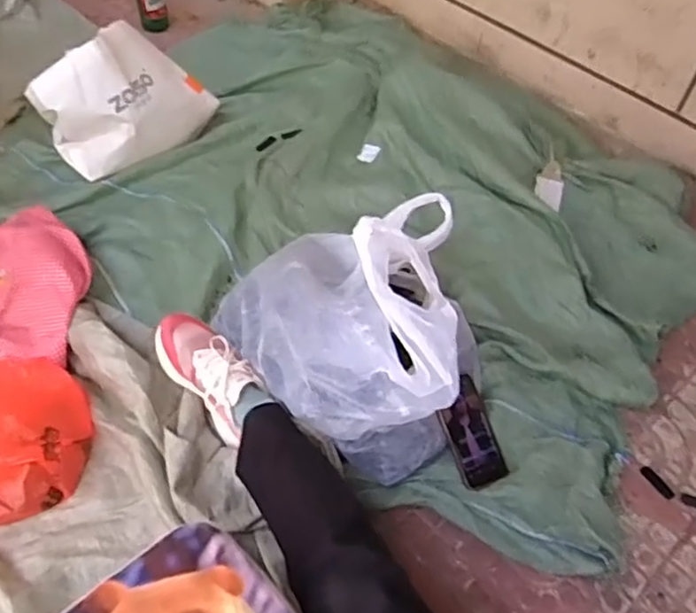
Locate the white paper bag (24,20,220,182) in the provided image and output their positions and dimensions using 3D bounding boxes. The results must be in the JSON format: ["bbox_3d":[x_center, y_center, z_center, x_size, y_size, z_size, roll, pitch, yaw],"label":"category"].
[{"bbox_3d":[-0.425,-0.409,1.259,0.314,0.207,0.136,-36,62,-28],"label":"white paper bag"}]

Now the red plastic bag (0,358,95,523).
[{"bbox_3d":[-0.471,0.184,0.893,0.177,0.151,0.251,25,55,14],"label":"red plastic bag"}]

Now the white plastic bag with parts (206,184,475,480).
[{"bbox_3d":[0.025,-0.001,0.969,0.361,0.237,0.430,-26,57,-22],"label":"white plastic bag with parts"}]

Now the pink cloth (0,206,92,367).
[{"bbox_3d":[-0.600,-0.031,1.071,0.322,0.105,0.265,1,53,-4],"label":"pink cloth"}]

